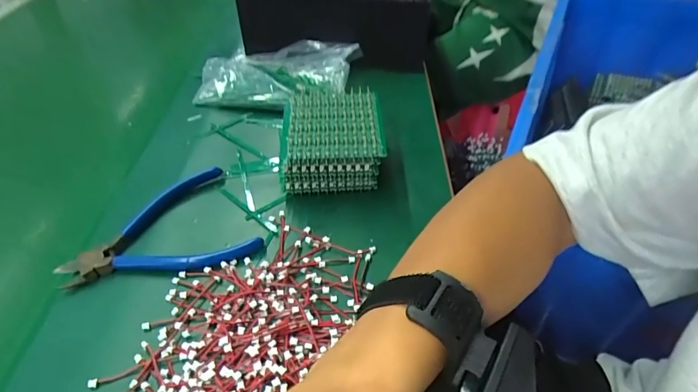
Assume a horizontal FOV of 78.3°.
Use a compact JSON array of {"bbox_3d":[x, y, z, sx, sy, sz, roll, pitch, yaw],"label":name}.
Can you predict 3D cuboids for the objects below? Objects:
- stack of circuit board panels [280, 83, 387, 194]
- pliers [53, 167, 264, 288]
[{"bbox_3d":[-0.017,-0.051,0.387,0.088,0.050,0.089,-4,45,-1],"label":"stack of circuit board panels"},{"bbox_3d":[-0.154,0.028,0.346,0.140,0.015,0.108,-21,47,-17],"label":"pliers"}]

